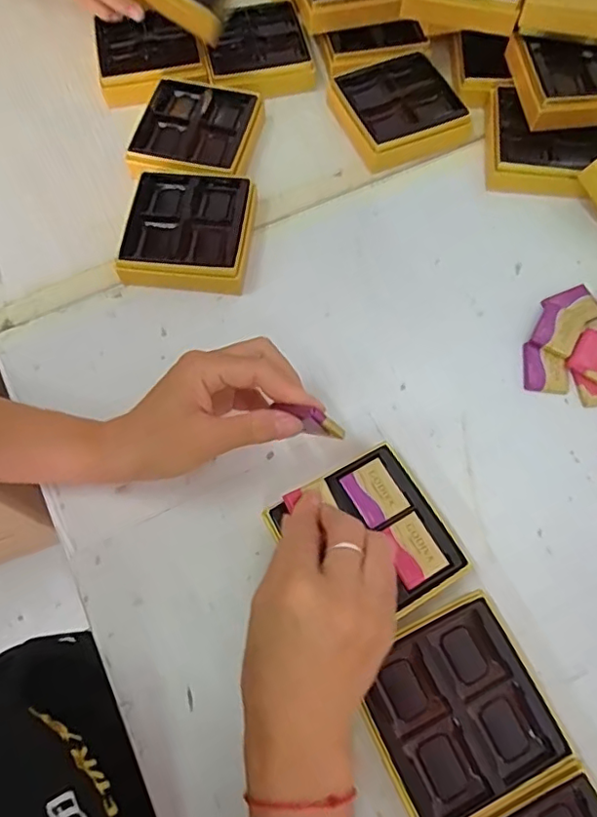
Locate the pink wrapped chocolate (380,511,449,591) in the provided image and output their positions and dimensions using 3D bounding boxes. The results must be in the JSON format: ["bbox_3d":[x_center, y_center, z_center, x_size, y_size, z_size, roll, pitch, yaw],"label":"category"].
[{"bbox_3d":[0.071,0.088,0.350,0.030,0.004,0.039,-26,70,-9],"label":"pink wrapped chocolate"}]

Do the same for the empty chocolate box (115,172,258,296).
[{"bbox_3d":[-0.087,-0.144,0.456,0.095,0.028,0.098,6,68,3],"label":"empty chocolate box"}]

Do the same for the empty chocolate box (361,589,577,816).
[{"bbox_3d":[0.090,0.174,0.329,0.096,0.034,0.097,-24,70,-9],"label":"empty chocolate box"}]

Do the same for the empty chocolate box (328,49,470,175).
[{"bbox_3d":[0.089,-0.273,0.508,0.104,0.027,0.104,-20,69,-7],"label":"empty chocolate box"}]

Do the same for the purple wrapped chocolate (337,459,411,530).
[{"bbox_3d":[0.049,0.055,0.363,0.032,0.004,0.038,-28,71,-10],"label":"purple wrapped chocolate"}]

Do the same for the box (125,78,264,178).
[{"bbox_3d":[-0.089,-0.245,0.498,0.102,0.025,0.111,8,69,4],"label":"box"}]

